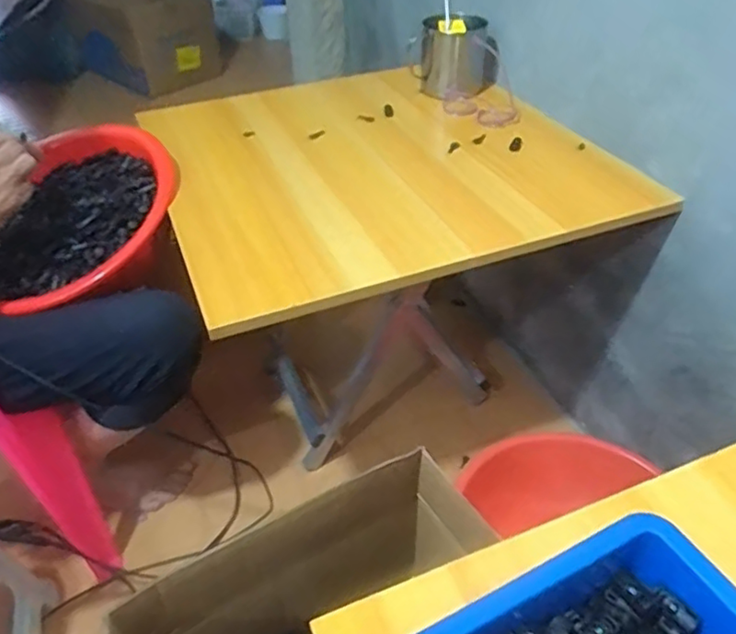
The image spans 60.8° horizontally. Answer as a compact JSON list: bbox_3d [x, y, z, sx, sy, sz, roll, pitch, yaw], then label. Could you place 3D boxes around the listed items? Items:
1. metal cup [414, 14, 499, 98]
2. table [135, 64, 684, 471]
[{"bbox_3d":[0.156,-0.455,1.084,0.106,0.122,0.115,0,39,0],"label":"metal cup"},{"bbox_3d":[0.014,-0.048,1.049,0.592,0.509,0.558,-16,41,-16],"label":"table"}]

